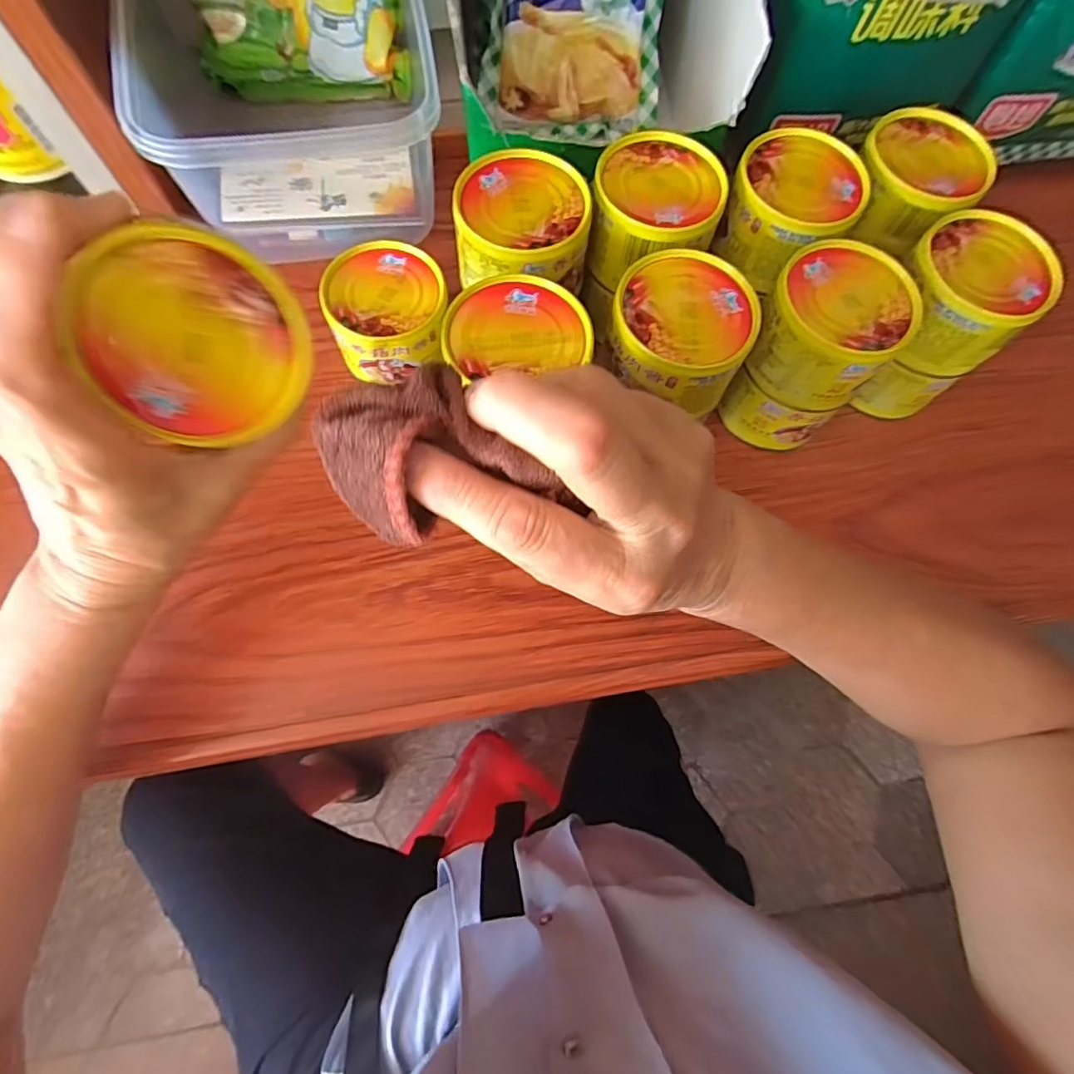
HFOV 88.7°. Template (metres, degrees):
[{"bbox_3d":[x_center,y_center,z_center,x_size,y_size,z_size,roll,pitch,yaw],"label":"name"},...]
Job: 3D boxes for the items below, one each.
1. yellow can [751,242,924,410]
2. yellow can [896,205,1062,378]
[{"bbox_3d":[0.157,-0.114,0.299,0.069,0.048,0.067,1,71,-2],"label":"yellow can"},{"bbox_3d":[0.235,-0.134,0.306,0.070,0.055,0.064,1,71,-2],"label":"yellow can"}]

